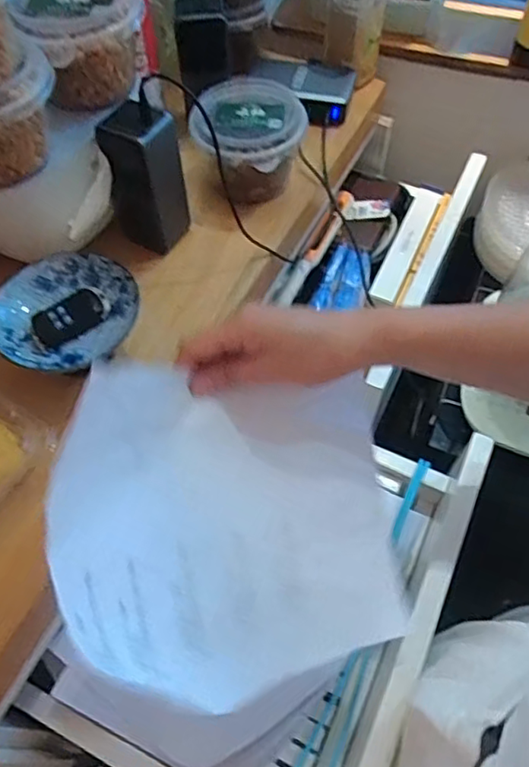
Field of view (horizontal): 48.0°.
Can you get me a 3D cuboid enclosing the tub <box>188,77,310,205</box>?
[{"bbox_3d":[-0.020,-0.250,0.620,0.096,0.088,0.103,0,58,0],"label":"tub"}]

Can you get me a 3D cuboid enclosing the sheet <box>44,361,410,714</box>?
[{"bbox_3d":[-0.011,0.090,0.382,0.248,0.032,0.193,1,77,-39],"label":"sheet"}]

